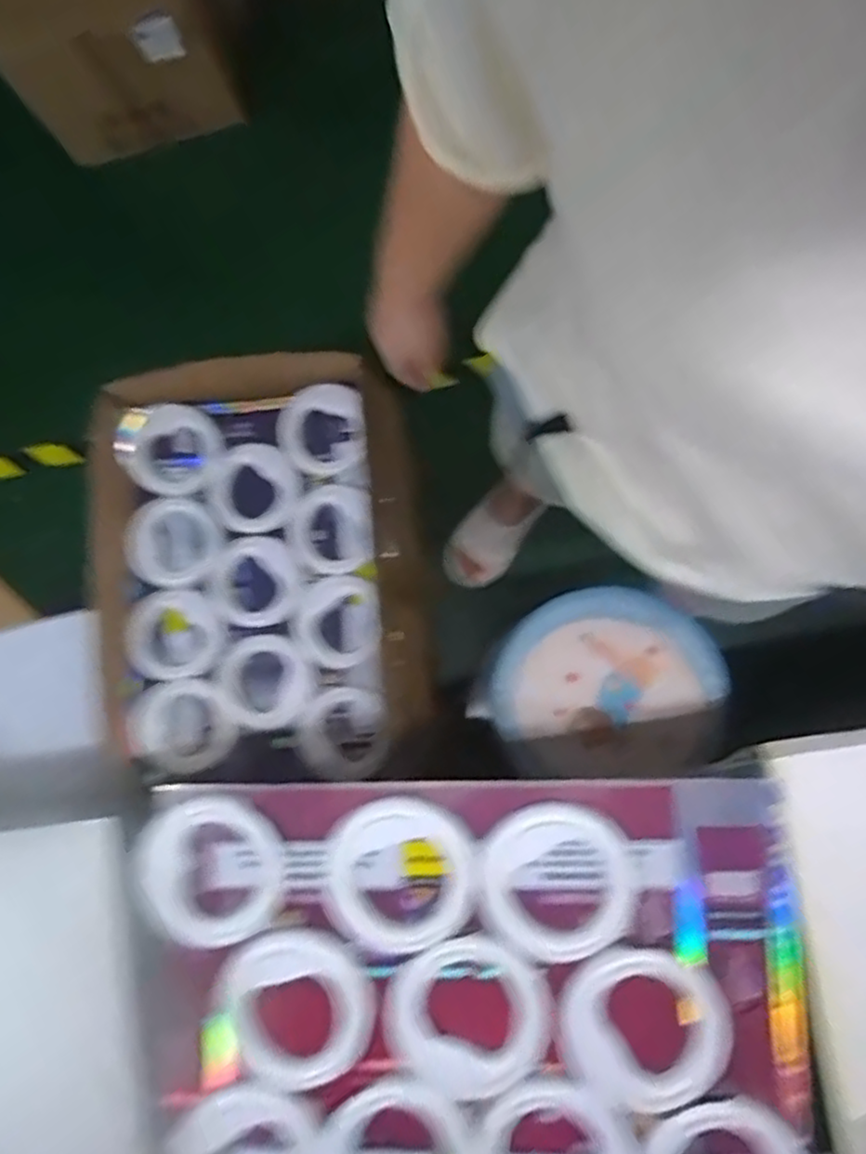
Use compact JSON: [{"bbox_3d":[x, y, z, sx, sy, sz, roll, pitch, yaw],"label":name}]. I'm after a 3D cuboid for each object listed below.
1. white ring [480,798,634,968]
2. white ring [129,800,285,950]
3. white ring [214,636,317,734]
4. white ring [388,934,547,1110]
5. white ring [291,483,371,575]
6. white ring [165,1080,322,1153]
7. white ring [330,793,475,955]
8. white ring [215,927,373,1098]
[{"bbox_3d":[0.111,0.265,0.623,0.131,0.027,0.128,0,74,-1],"label":"white ring"},{"bbox_3d":[-0.206,0.271,0.652,0.137,0.030,0.128,0,74,-1],"label":"white ring"},{"bbox_3d":[-0.242,0.152,1.019,0.127,0.037,0.129,0,74,-1],"label":"white ring"},{"bbox_3d":[0.030,0.385,0.619,0.139,0.032,0.127,0,74,-1],"label":"white ring"},{"bbox_3d":[-0.147,-0.069,1.027,0.115,0.028,0.124,0,74,-1],"label":"white ring"},{"bbox_3d":[-0.159,0.512,0.621,0.130,0.016,0.136,-2,81,10],"label":"white ring"},{"bbox_3d":[-0.028,0.266,0.635,0.130,0.028,0.131,0,74,-1],"label":"white ring"},{"bbox_3d":[-0.121,0.382,0.631,0.132,0.026,0.131,-25,76,-7],"label":"white ring"}]

